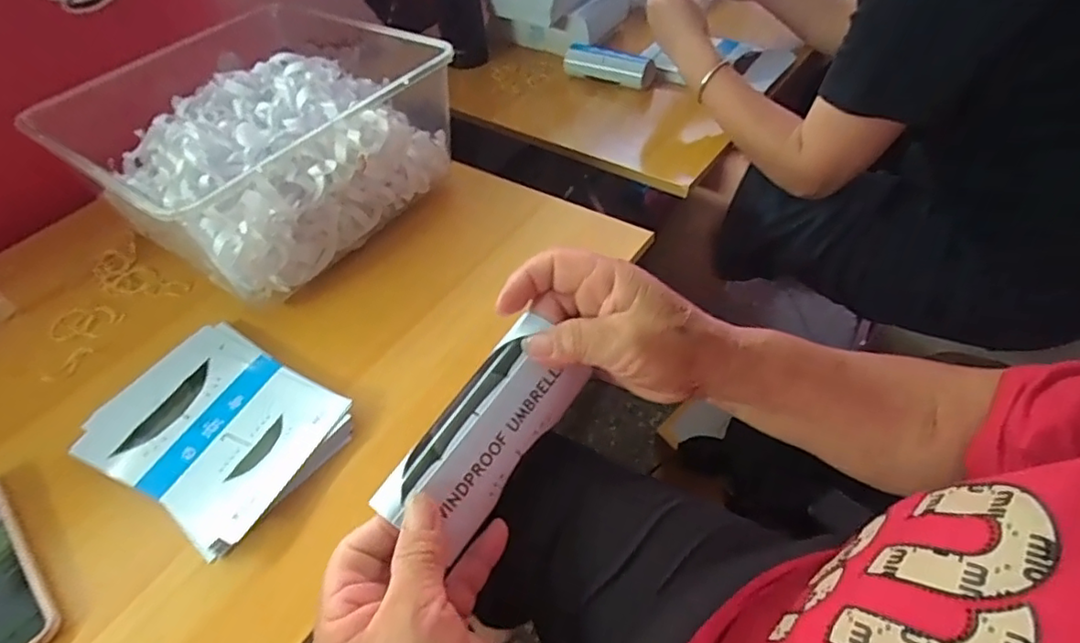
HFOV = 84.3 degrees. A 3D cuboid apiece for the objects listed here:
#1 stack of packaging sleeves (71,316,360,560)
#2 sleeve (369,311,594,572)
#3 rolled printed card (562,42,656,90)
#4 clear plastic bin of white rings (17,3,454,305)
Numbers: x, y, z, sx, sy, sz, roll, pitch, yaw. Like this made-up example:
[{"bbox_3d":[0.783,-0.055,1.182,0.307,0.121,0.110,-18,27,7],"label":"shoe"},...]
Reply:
[{"bbox_3d":[-0.249,0.078,0.457,0.188,0.017,0.134,23,55,25],"label":"stack of packaging sleeves"},{"bbox_3d":[-0.026,0.052,0.289,0.041,0.035,0.113,29,68,28],"label":"sleeve"},{"bbox_3d":[0.095,-0.357,0.835,0.134,0.039,0.033,20,54,23],"label":"rolled printed card"},{"bbox_3d":[-0.271,-0.173,0.599,0.288,0.143,0.298,28,57,27],"label":"clear plastic bin of white rings"}]

